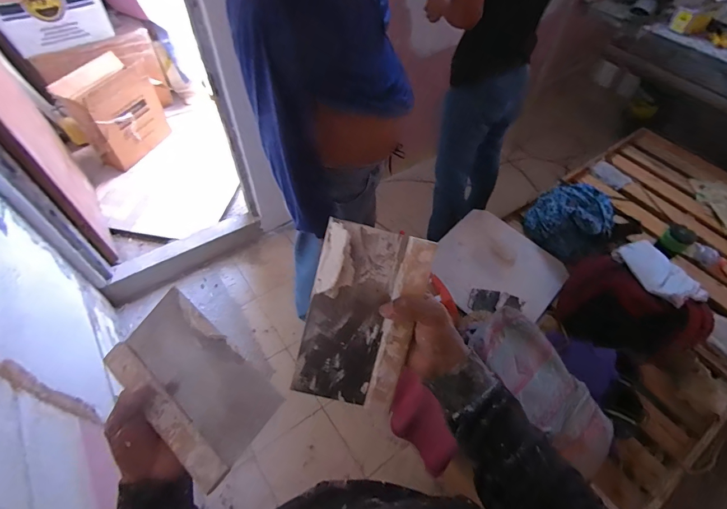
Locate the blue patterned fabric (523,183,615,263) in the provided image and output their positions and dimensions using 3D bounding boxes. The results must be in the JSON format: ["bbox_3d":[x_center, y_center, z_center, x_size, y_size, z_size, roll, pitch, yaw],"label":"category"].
[{"bbox_3d":[0.880,-0.169,1.565,0.305,0.199,0.352,38,61,24],"label":"blue patterned fabric"}]

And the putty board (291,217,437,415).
[{"bbox_3d":[-0.002,0.071,0.406,0.115,0.017,0.198,14,99,-2],"label":"putty board"}]

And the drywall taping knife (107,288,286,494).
[{"bbox_3d":[-0.191,0.143,0.422,0.193,0.025,0.114,37,81,16],"label":"drywall taping knife"}]

